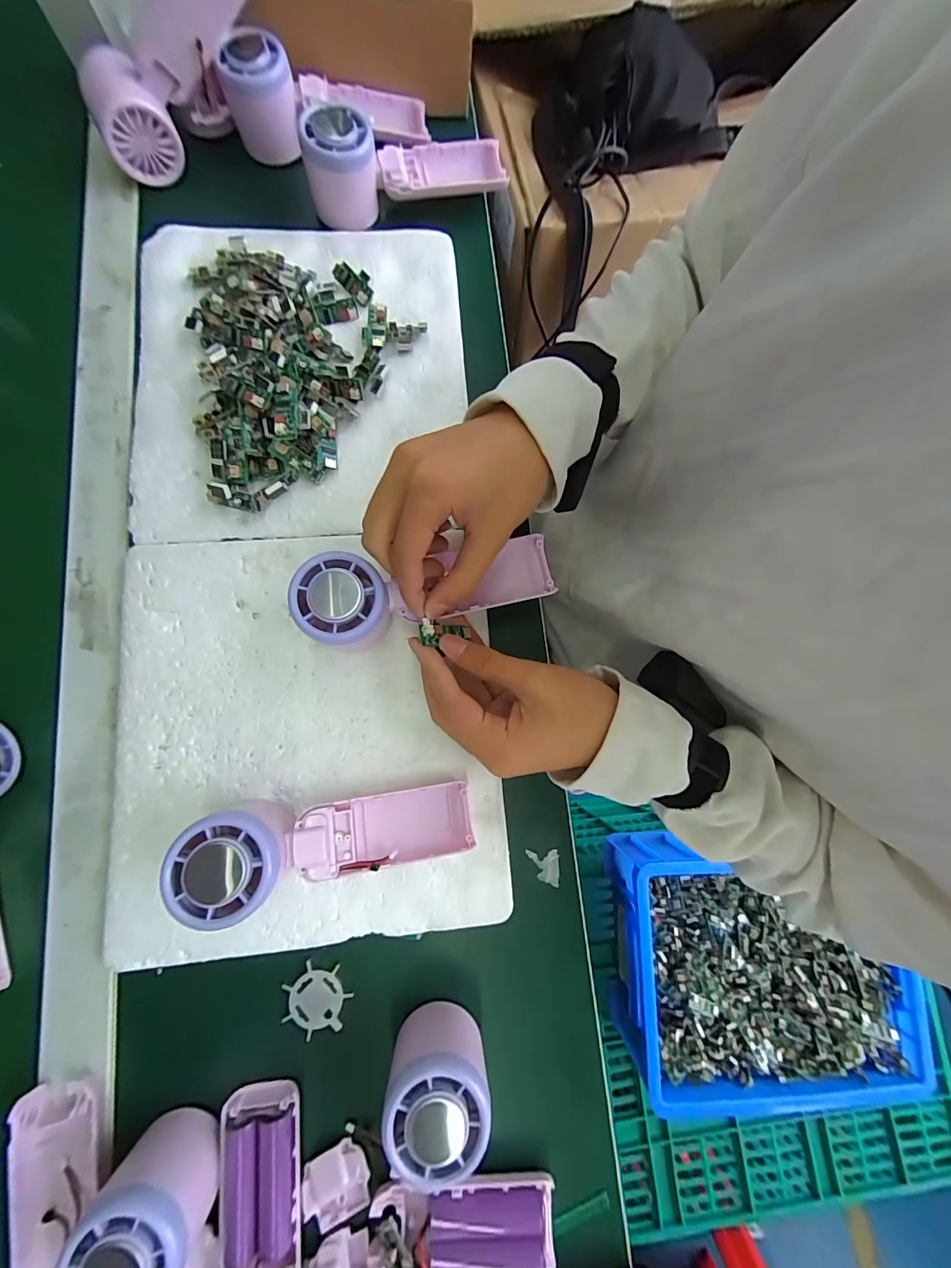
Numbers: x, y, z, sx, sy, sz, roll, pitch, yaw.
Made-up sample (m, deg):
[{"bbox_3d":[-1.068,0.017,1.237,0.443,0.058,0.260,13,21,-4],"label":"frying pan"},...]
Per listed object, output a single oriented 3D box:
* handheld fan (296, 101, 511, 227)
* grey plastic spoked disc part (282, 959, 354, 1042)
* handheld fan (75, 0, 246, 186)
[{"bbox_3d":[-0.057,-0.395,0.355,0.165,0.057,0.059,-15,81,-6],"label":"handheld fan"},{"bbox_3d":[-0.100,0.229,0.270,0.039,0.004,0.039,-16,81,-7],"label":"grey plastic spoked disc part"},{"bbox_3d":[-0.230,-0.436,0.320,0.160,0.052,0.050,-29,80,24],"label":"handheld fan"}]

